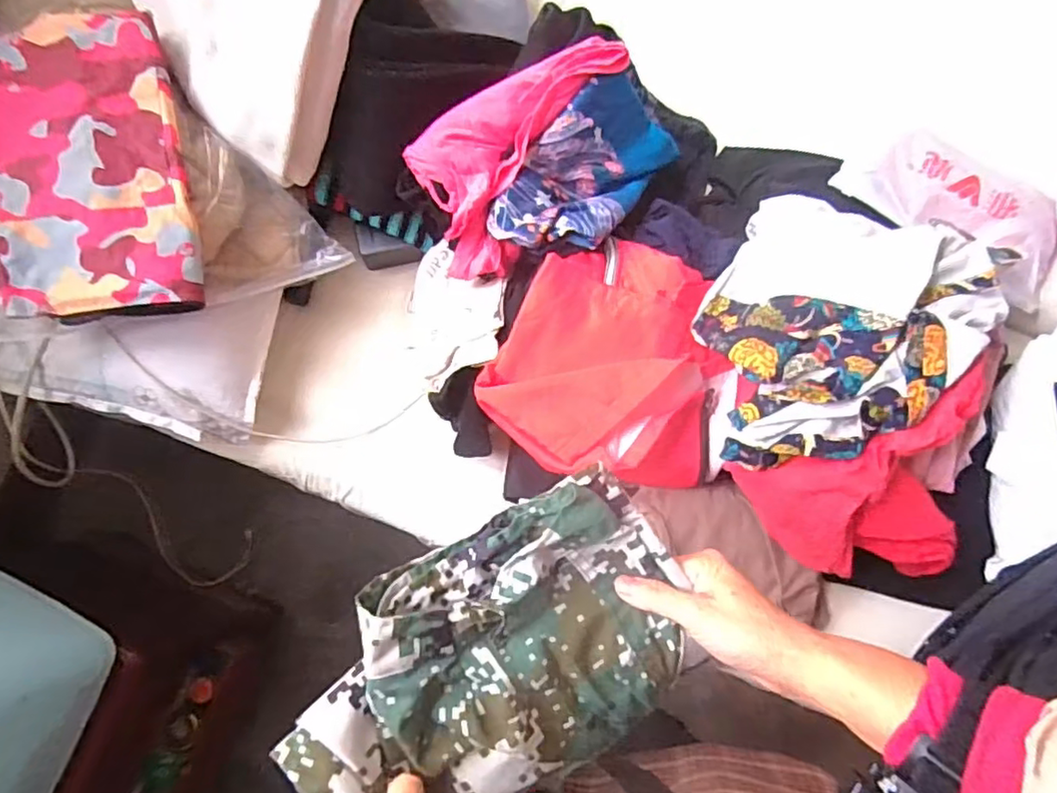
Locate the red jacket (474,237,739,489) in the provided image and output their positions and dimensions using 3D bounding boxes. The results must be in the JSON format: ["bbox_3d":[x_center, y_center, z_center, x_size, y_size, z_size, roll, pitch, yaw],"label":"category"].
[{"bbox_3d":[0.088,-0.039,0.676,0.262,0.081,0.258,8,79,2],"label":"red jacket"}]

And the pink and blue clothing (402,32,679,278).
[{"bbox_3d":[0.039,-0.250,0.704,0.307,0.108,0.196,-23,79,-4],"label":"pink and blue clothing"}]

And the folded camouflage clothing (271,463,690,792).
[{"bbox_3d":[-0.023,0.179,0.417,0.264,0.053,0.175,-28,101,-11],"label":"folded camouflage clothing"}]

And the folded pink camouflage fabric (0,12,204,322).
[{"bbox_3d":[-0.451,-0.238,0.656,0.190,0.063,0.310,-6,79,-1],"label":"folded pink camouflage fabric"}]

